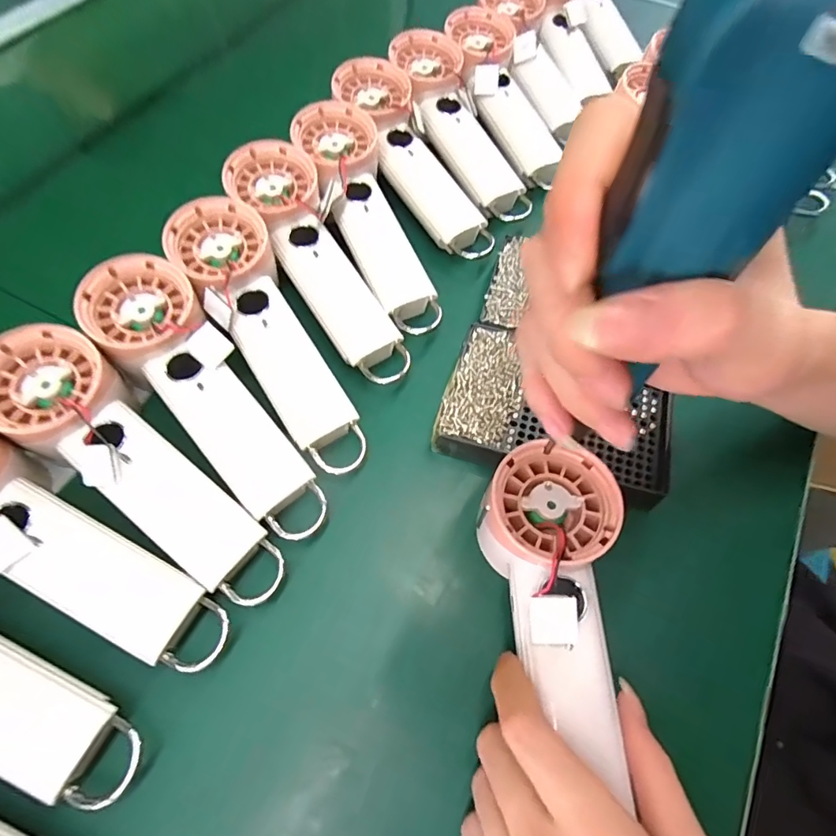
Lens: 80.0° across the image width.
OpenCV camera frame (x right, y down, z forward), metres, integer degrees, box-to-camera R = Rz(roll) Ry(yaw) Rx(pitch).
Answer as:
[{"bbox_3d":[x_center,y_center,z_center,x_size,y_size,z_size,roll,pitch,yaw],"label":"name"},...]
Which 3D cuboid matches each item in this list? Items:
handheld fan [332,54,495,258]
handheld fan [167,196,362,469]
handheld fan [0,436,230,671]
[{"bbox_3d":[-0.004,-0.201,0.386,0.048,0.028,0.189,-26,80,-14],"label":"handheld fan"},{"bbox_3d":[-0.092,-0.054,0.309,0.052,0.027,0.192,-29,83,-16],"label":"handheld fan"},{"bbox_3d":[-0.184,0.064,0.250,0.192,0.031,0.057,32,65,-3],"label":"handheld fan"}]

